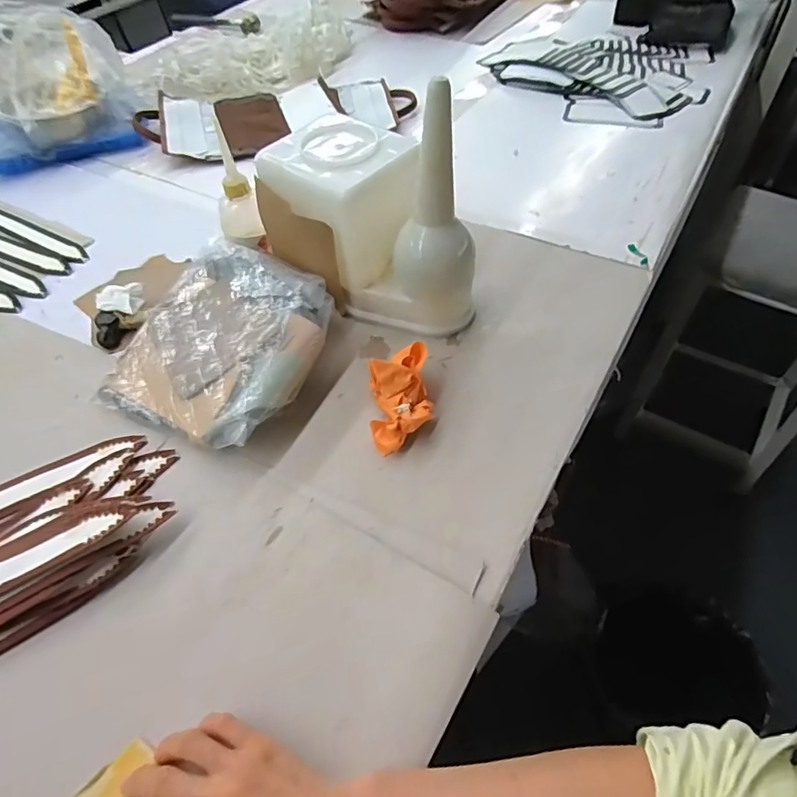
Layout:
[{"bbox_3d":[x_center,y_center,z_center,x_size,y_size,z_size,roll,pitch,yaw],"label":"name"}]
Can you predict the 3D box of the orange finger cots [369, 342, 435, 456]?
[{"bbox_3d":[0.002,-0.009,0.497,0.058,0.054,0.100,-6,50,1],"label":"orange finger cots"}]

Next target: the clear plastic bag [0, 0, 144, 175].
[{"bbox_3d":[-0.617,-0.503,0.852,0.329,0.176,0.218,-26,52,-15],"label":"clear plastic bag"}]

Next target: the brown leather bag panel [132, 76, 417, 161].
[{"bbox_3d":[-0.222,-0.531,0.969,0.483,0.031,0.265,-17,51,-13],"label":"brown leather bag panel"}]

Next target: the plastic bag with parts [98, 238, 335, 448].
[{"bbox_3d":[-0.184,-0.067,0.559,0.219,0.064,0.227,20,55,21],"label":"plastic bag with parts"}]

